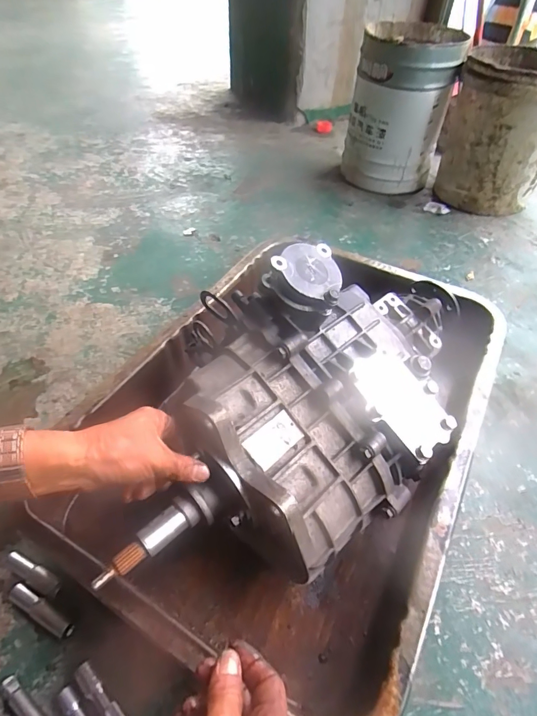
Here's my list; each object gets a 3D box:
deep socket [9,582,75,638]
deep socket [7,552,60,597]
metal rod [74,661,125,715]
[{"bbox_3d":[-0.246,0.274,0.439,0.080,0.022,0.017,21,52,17],"label":"deep socket"},{"bbox_3d":[-0.266,0.247,0.462,0.074,0.016,0.019,25,53,20],"label":"deep socket"},{"bbox_3d":[-0.143,0.345,0.381,0.120,0.020,0.015,35,57,26],"label":"metal rod"}]

